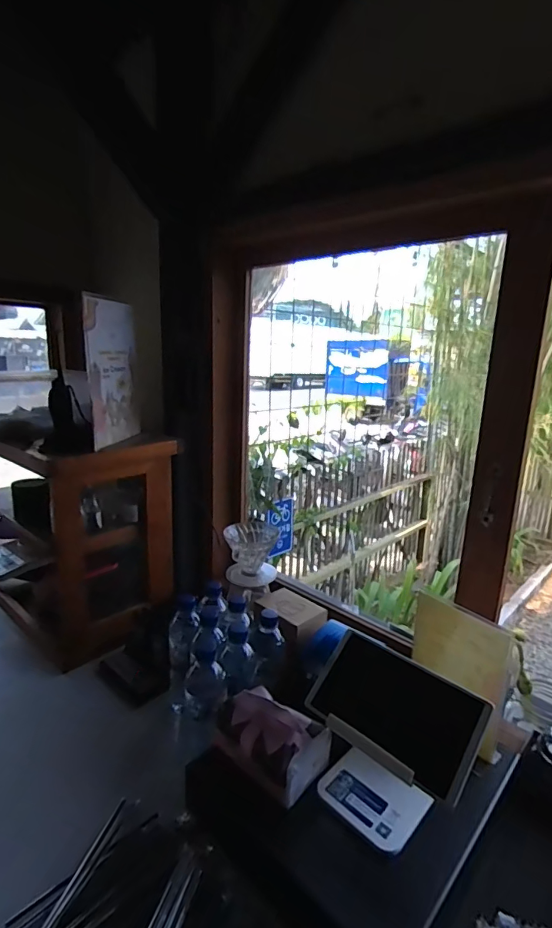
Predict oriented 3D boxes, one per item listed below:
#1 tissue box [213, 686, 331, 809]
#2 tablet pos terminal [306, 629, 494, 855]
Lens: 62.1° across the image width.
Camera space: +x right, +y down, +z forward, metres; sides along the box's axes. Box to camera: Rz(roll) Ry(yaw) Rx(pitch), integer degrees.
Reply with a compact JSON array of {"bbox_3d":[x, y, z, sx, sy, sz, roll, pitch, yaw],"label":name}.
[{"bbox_3d":[-0.011,0.378,0.630,0.139,0.066,0.091,11,17,32],"label":"tissue box"},{"bbox_3d":[0.149,0.356,0.600,0.210,0.161,0.147,9,16,27],"label":"tablet pos terminal"}]

